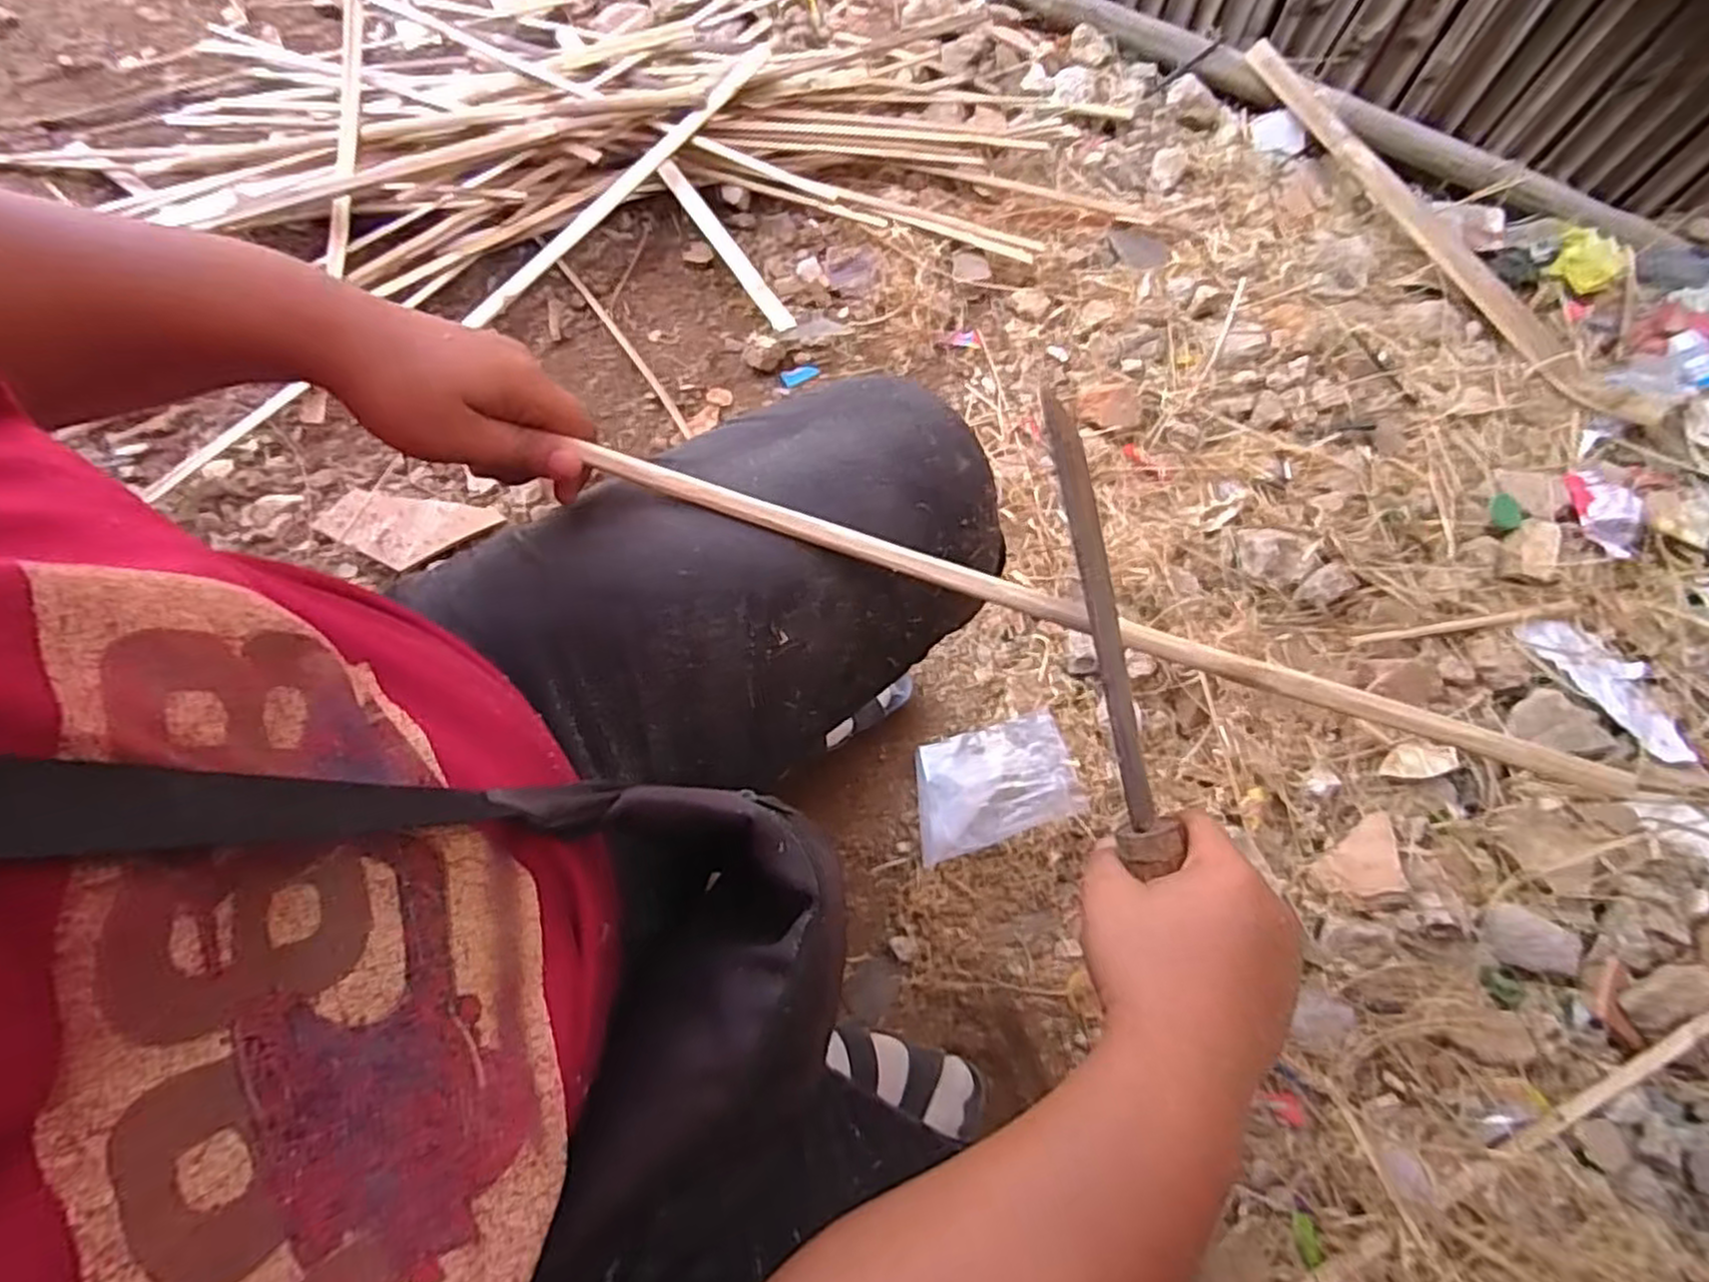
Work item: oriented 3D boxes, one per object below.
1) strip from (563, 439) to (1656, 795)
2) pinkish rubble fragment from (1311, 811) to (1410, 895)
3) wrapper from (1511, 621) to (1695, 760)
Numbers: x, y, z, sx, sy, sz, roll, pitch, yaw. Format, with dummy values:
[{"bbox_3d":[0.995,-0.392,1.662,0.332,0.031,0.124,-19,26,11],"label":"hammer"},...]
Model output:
[{"bbox_3d":[0.113,-0.013,0.394,0.529,0.016,0.017,18,70,4],"label":"strip"},{"bbox_3d":[0.472,0.201,0.727,0.077,0.018,0.070,-2,69,-2],"label":"pinkish rubble fragment"},{"bbox_3d":[0.803,0.039,0.821,0.095,0.022,0.186,-36,74,-14],"label":"wrapper"}]

